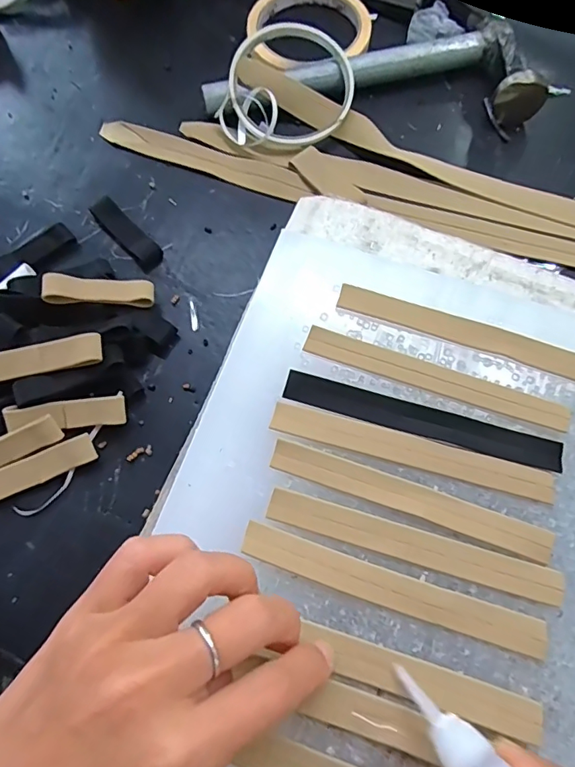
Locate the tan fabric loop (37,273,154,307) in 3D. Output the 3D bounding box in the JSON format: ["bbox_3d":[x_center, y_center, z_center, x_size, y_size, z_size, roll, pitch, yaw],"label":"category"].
[{"bbox_3d":[-0.110,-0.054,0.287,0.060,0.007,0.016,0,70,-19],"label":"tan fabric loop"}]

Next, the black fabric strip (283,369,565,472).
[{"bbox_3d":[0.064,0.018,0.236,0.132,0.004,0.014,15,72,6],"label":"black fabric strip"}]

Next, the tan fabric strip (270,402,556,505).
[{"bbox_3d":[0.058,0.031,0.230,0.131,0.004,0.014,14,72,6],"label":"tan fabric strip"}]

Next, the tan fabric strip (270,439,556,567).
[{"bbox_3d":[0.055,0.052,0.223,0.127,0.004,0.015,18,72,7],"label":"tan fabric strip"}]

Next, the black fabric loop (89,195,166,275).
[{"bbox_3d":[-0.106,-0.099,0.322,0.017,0.007,0.060,-42,75,-13],"label":"black fabric loop"}]

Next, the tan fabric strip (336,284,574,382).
[{"bbox_3d":[0.090,-0.027,0.250,0.129,0.004,0.015,18,72,7],"label":"tan fabric strip"}]

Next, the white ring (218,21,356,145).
[{"bbox_3d":[0.003,-0.208,0.340,0.085,0.010,0.088,3,88,-2],"label":"white ring"}]

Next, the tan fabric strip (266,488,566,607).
[{"bbox_3d":[0.055,0.071,0.216,0.129,0.004,0.013,15,72,6],"label":"tan fabric strip"}]

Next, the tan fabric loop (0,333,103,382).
[{"bbox_3d":[-0.133,-0.013,0.271,0.061,0.013,0.015,-13,71,-4],"label":"tan fabric loop"}]

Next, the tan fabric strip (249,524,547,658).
[{"bbox_3d":[0.044,0.088,0.210,0.130,0.005,0.015,17,72,7],"label":"tan fabric strip"}]

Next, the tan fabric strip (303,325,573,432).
[{"bbox_3d":[0.073,-0.003,0.243,0.129,0.004,0.014,18,72,7],"label":"tan fabric strip"}]

